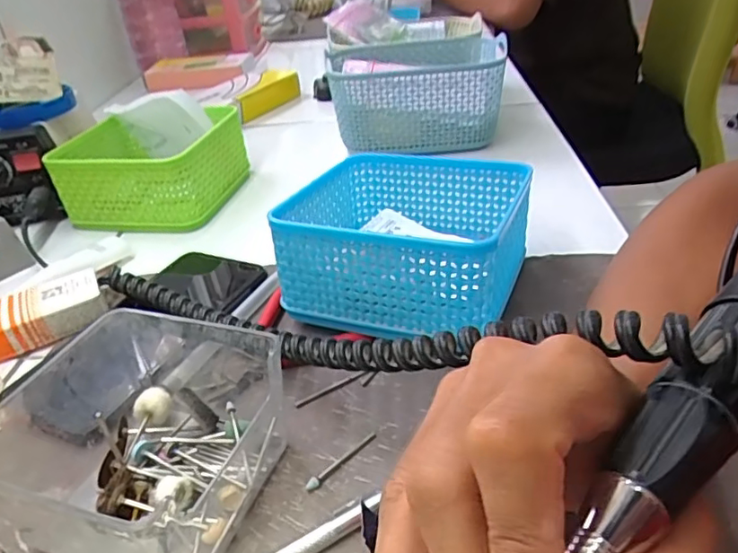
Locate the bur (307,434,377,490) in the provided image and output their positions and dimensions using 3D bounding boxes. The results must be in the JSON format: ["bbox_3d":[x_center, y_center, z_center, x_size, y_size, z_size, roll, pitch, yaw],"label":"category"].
[{"bbox_3d":[-0.013,0.084,0.265,0.006,0.004,0.042,27,45,36],"label":"bur"}]

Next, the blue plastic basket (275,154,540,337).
[{"bbox_3d":[0.024,-0.024,0.355,0.128,0.074,0.131,8,37,21],"label":"blue plastic basket"}]

